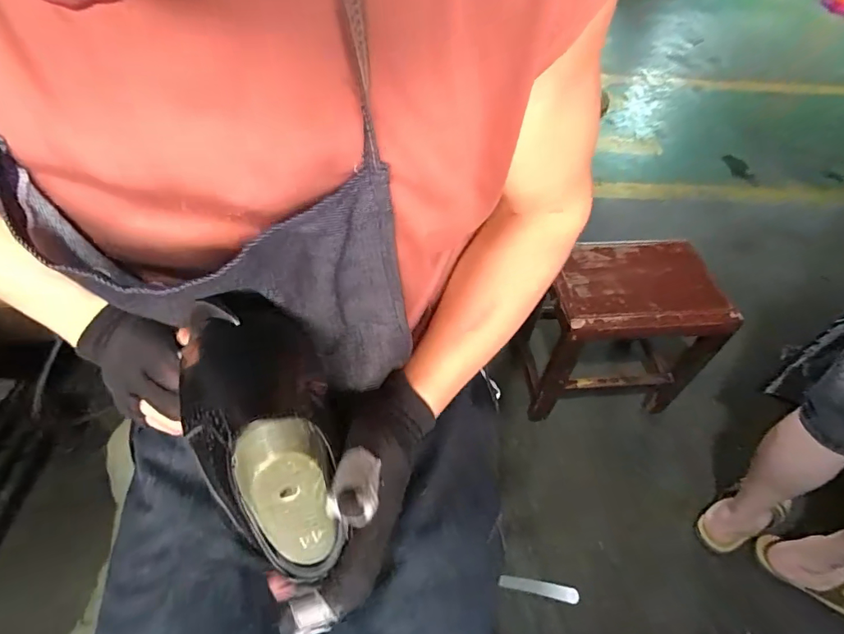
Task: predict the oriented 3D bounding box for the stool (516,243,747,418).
[{"bbox_3d":[0.446,0.031,1.092,0.369,0.381,0.246,-2,51,-7],"label":"stool"}]

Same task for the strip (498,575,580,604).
[{"bbox_3d":[0.104,0.246,0.418,0.009,0.085,0.011,46,51,-19],"label":"strip"}]

